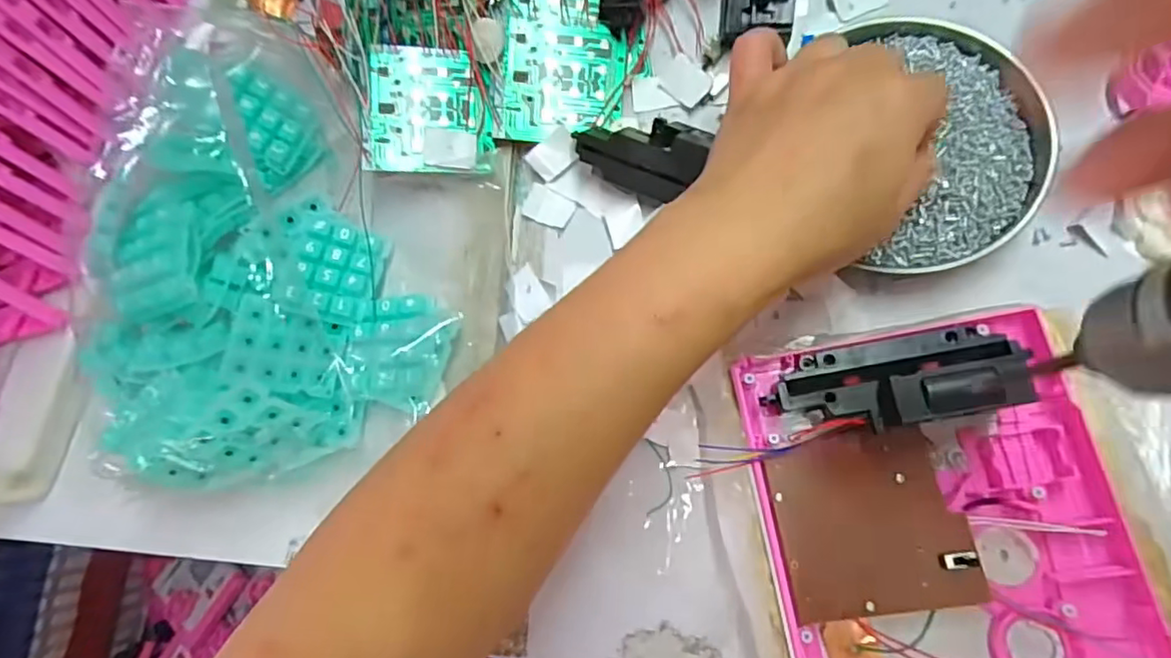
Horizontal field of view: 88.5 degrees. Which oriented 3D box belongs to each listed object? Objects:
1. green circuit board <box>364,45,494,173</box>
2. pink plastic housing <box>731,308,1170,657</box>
[{"bbox_3d":[-0.089,-0.126,0.345,0.068,0.007,0.073,-1,83,-9],"label":"green circuit board"},{"bbox_3d":[0.146,0.083,0.246,0.134,0.039,0.165,-11,77,9],"label":"pink plastic housing"}]

